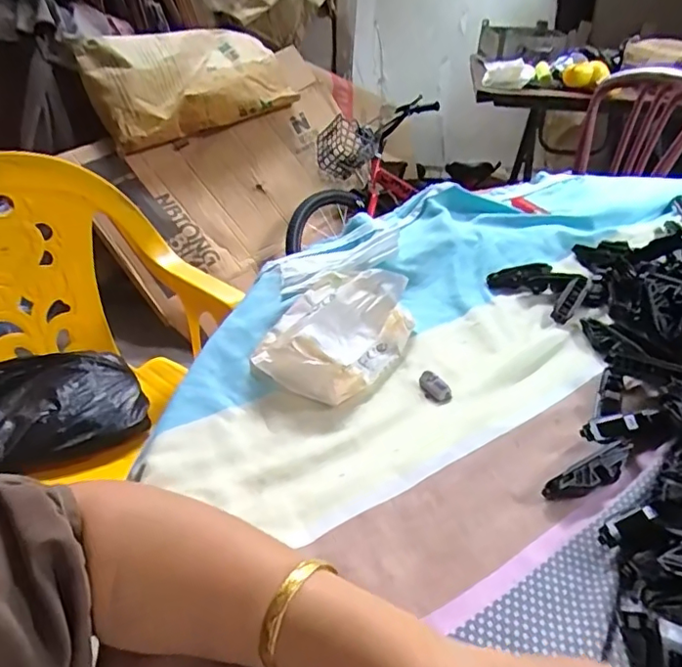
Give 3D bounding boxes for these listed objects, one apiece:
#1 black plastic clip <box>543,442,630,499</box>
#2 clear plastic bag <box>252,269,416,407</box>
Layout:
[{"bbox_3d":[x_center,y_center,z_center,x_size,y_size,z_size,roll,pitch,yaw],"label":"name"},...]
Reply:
[{"bbox_3d":[0.169,0.094,0.371,0.072,0.018,0.015,-18,38,-23],"label":"black plastic clip"},{"bbox_3d":[-0.007,-0.004,0.490,0.116,0.046,0.147,16,38,24],"label":"clear plastic bag"}]

